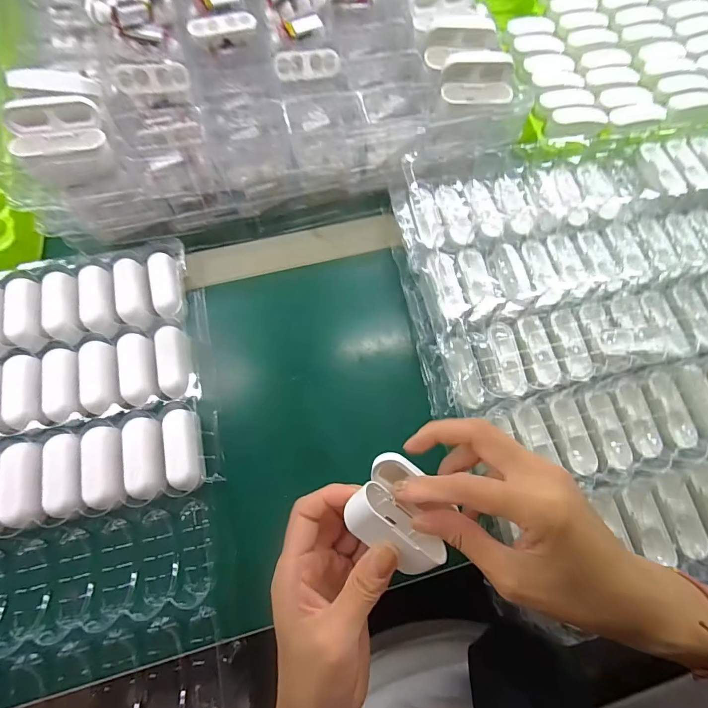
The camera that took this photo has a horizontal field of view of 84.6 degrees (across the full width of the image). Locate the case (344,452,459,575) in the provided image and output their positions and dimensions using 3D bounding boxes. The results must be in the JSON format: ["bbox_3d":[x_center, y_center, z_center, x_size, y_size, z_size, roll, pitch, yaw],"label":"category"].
[{"bbox_3d":[0.031,0.097,0.235,0.062,0.027,0.052,33,73,11],"label":"case"}]

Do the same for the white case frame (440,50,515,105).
[{"bbox_3d":[0.112,-0.247,0.352,0.064,0.029,0.033,-5,72,-4],"label":"white case frame"}]

